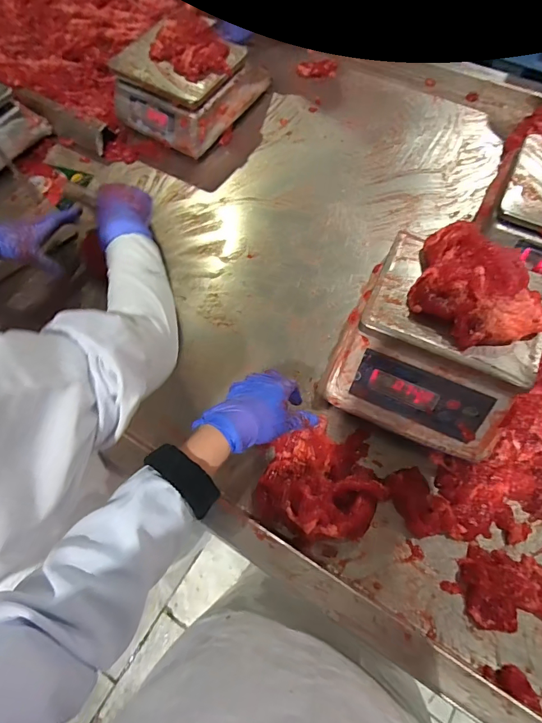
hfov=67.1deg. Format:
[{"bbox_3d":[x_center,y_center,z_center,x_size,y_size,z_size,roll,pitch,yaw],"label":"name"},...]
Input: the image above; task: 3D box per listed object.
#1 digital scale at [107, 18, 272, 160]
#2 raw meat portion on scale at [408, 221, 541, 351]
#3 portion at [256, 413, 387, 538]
[{"bbox_3d":[-0.171,-0.576,0.852,0.221,0.119,0.259,30,71,15],"label":"digital scale"},{"bbox_3d":[0.232,-0.091,0.484,0.119,0.043,0.166,-27,67,-8],"label":"raw meat portion on scale"},{"bbox_3d":[0.070,0.150,0.537,0.149,0.056,0.155,-1,66,3],"label":"portion"}]

